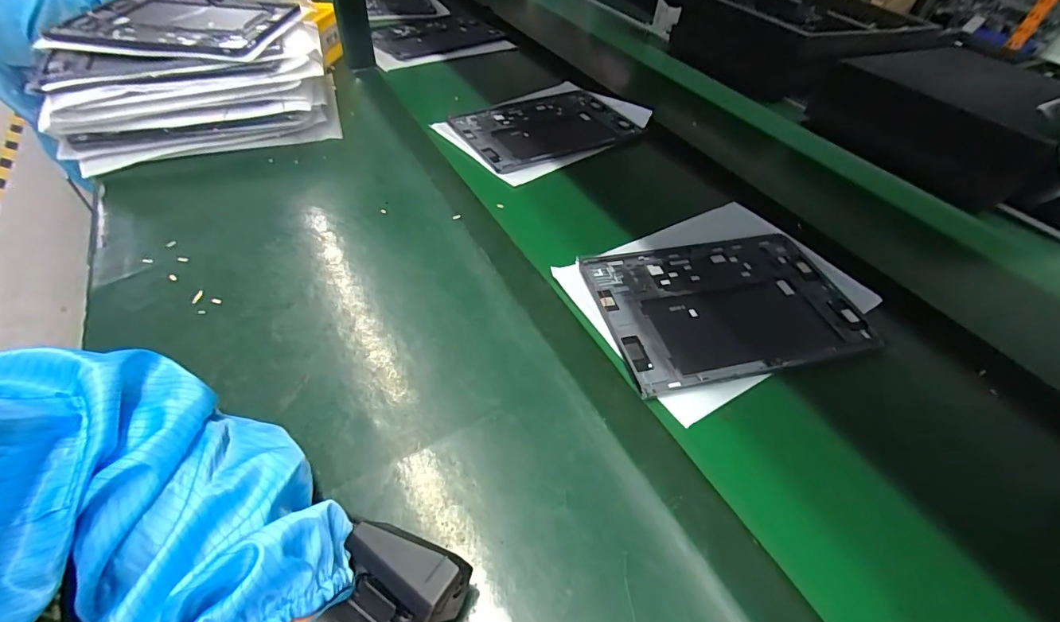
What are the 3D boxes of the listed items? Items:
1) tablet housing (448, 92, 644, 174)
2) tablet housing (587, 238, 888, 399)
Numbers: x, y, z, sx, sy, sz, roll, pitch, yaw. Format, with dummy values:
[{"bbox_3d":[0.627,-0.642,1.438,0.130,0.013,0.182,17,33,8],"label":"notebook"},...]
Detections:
[{"bbox_3d":[0.026,-0.275,0.683,0.255,0.015,0.172,-22,57,-27],"label":"tablet housing"},{"bbox_3d":[0.193,-0.008,0.452,0.252,0.010,0.166,-7,47,-14],"label":"tablet housing"}]

